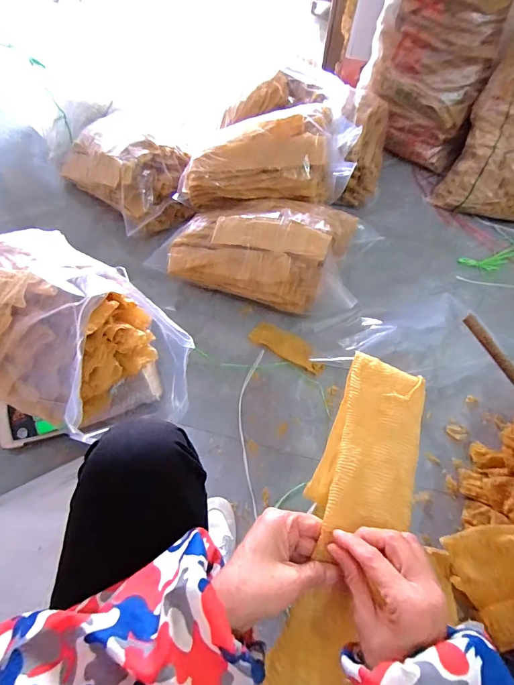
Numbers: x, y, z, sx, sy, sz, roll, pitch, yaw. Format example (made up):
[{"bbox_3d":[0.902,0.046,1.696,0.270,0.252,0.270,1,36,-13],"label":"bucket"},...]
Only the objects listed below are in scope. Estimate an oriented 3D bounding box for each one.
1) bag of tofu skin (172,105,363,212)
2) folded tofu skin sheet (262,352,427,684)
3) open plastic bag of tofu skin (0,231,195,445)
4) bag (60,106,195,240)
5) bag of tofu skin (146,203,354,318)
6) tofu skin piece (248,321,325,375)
[{"bbox_3d":[0.032,-0.480,0.987,0.493,0.165,0.246,-11,58,4],"label":"bag of tofu skin"},{"bbox_3d":[0.088,0.168,0.348,0.090,0.029,0.317,19,76,8],"label":"folded tofu skin sheet"},{"bbox_3d":[-0.361,-0.017,0.672,0.477,0.345,0.294,29,60,14],"label":"open plastic bag of tofu skin"},{"bbox_3d":[-0.384,-0.508,1.098,0.251,0.168,0.415,-38,67,-24],"label":"bag"},{"bbox_3d":[0.003,-0.223,0.926,0.484,0.170,0.202,21,58,9],"label":"bag of tofu skin"},{"bbox_3d":[0.081,0.009,0.932,0.191,0.031,0.064,29,60,14],"label":"tofu skin piece"}]

